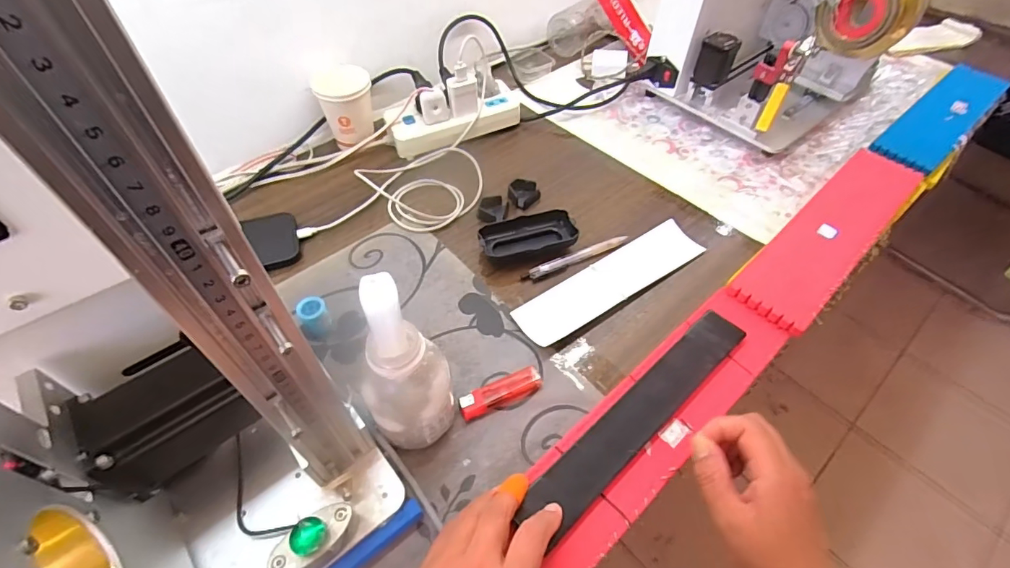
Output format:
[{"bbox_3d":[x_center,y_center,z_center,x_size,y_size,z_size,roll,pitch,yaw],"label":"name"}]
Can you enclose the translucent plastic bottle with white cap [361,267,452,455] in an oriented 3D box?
[{"bbox_3d":[-0.073,0.070,0.347,0.061,0.181,0.050,-15,53,-12],"label":"translucent plastic bottle with white cap"}]

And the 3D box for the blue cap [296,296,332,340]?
[{"bbox_3d":[-0.192,0.031,0.472,0.027,0.028,0.035,-28,57,-21],"label":"blue cap"}]

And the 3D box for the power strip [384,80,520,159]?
[{"bbox_3d":[-0.071,-0.239,0.682,0.192,0.042,0.076,-20,55,-16],"label":"power strip"}]

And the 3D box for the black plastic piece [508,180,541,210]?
[{"bbox_3d":[0.025,-0.116,0.604,0.039,0.018,0.039,0,52,0],"label":"black plastic piece"}]

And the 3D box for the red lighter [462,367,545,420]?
[{"bbox_3d":[-0.004,0.101,0.437,0.080,0.014,0.023,-22,55,-17],"label":"red lighter"}]

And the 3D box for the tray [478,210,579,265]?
[{"bbox_3d":[0.027,-0.054,0.549,0.110,0.021,0.057,-14,53,-12],"label":"tray"}]

